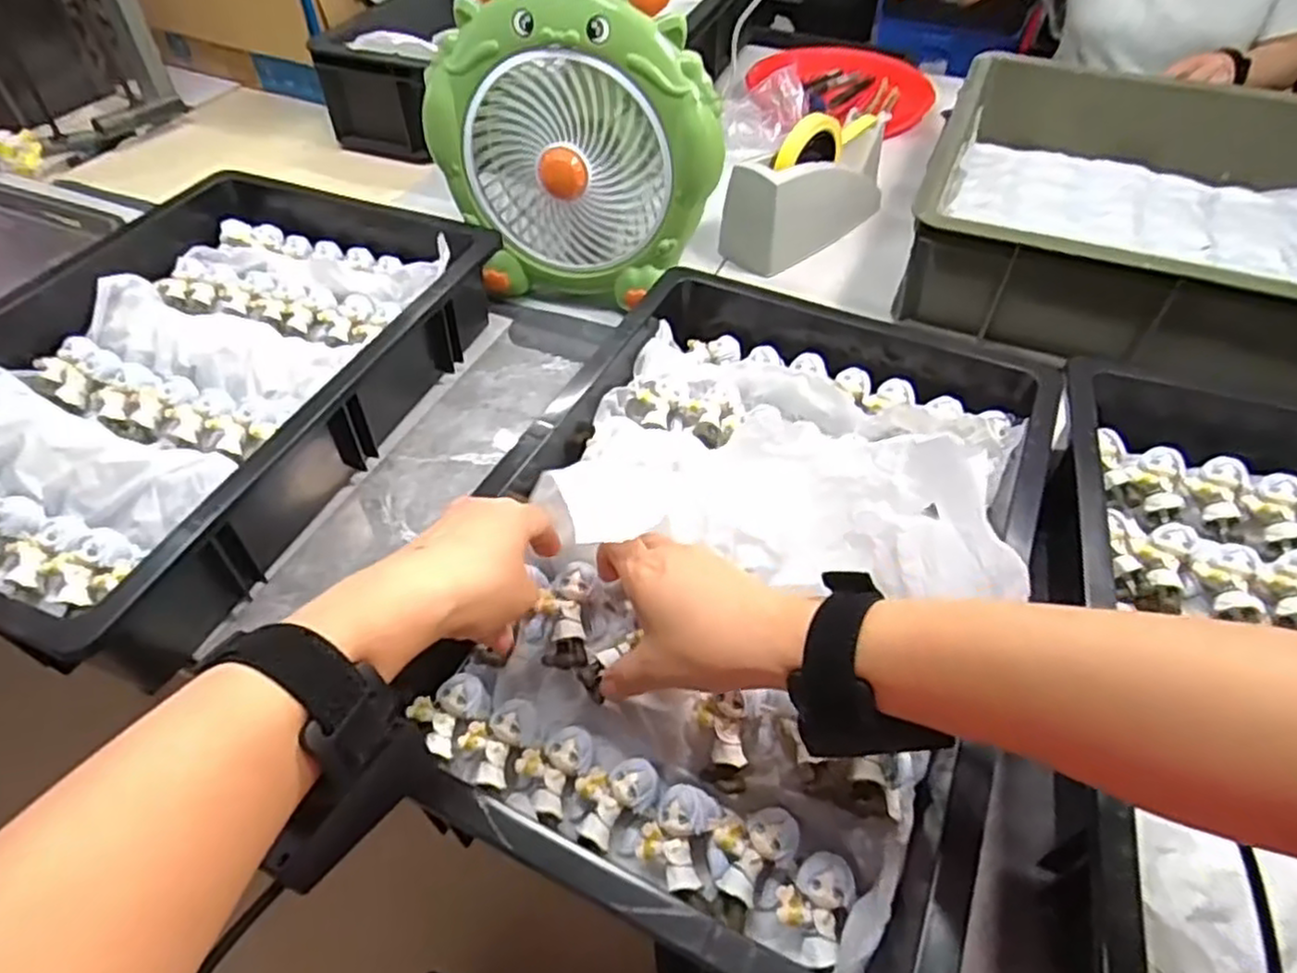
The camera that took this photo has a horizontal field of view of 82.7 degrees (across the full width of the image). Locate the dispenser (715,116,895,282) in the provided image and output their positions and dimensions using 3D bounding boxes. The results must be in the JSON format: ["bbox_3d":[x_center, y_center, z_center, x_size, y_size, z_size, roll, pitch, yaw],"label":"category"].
[{"bbox_3d":[0.171,-0.315,0.771,0.189,0.113,0.081,-36,58,-28],"label":"dispenser"}]

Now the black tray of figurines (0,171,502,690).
[{"bbox_3d":[-0.347,-0.098,0.573,0.321,0.079,0.448,16,50,13],"label":"black tray of figurines"}]

